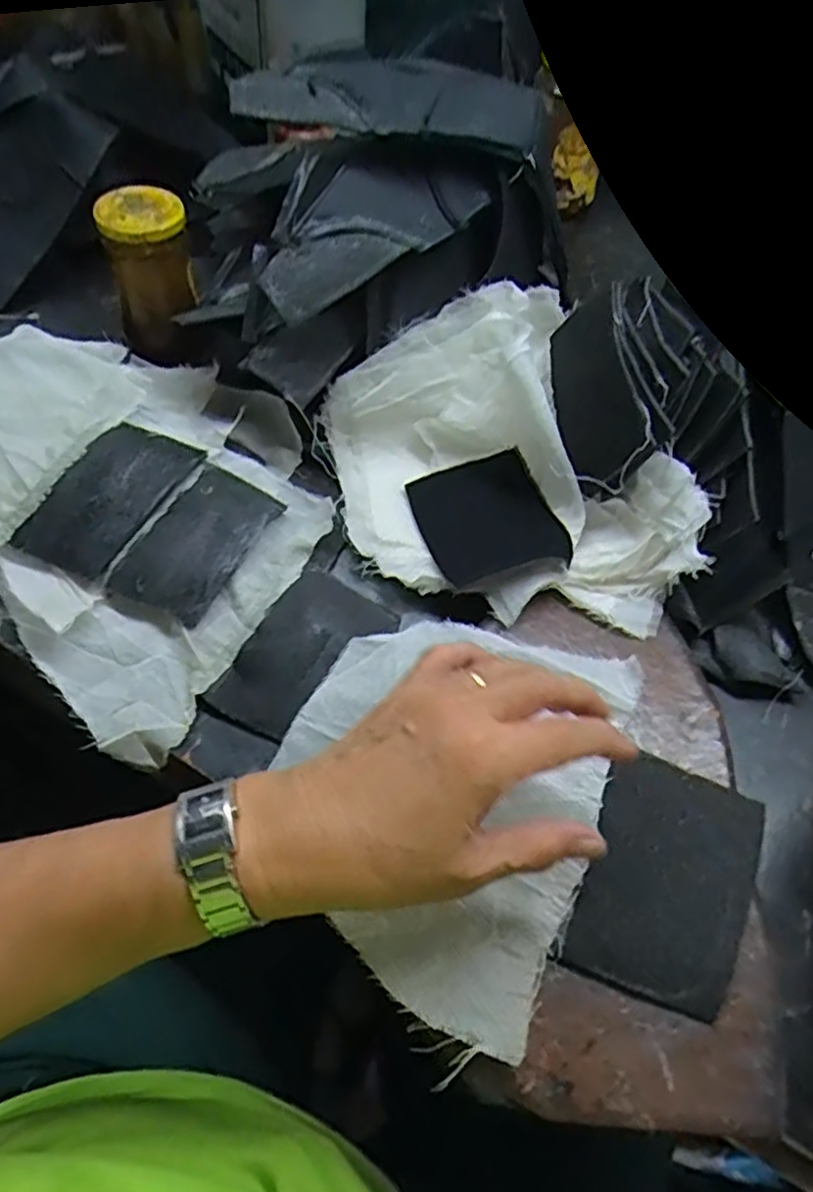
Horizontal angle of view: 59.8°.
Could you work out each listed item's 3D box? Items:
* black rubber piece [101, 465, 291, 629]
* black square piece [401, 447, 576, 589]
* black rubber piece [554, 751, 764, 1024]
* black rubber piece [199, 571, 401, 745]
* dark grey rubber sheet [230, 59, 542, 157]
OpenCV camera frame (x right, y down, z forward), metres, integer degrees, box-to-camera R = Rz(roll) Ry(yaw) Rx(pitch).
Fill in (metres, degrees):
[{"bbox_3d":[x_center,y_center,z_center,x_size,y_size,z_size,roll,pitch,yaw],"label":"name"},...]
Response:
[{"bbox_3d":[-0.124,-0.034,0.429,0.060,0.011,0.103,27,57,13],"label":"black rubber piece"},{"bbox_3d":[0.050,-0.047,0.442,0.078,0.012,0.100,-21,51,-2],"label":"black square piece"},{"bbox_3d":[0.123,0.132,0.333,0.073,0.010,0.106,22,57,10],"label":"black rubber piece"},{"bbox_3d":[-0.059,0.032,0.405,0.060,0.015,0.105,30,58,15],"label":"black rubber piece"},{"bbox_3d":[-0.010,-0.292,0.421,0.181,0.031,0.036,5,55,-2],"label":"dark grey rubber sheet"}]

